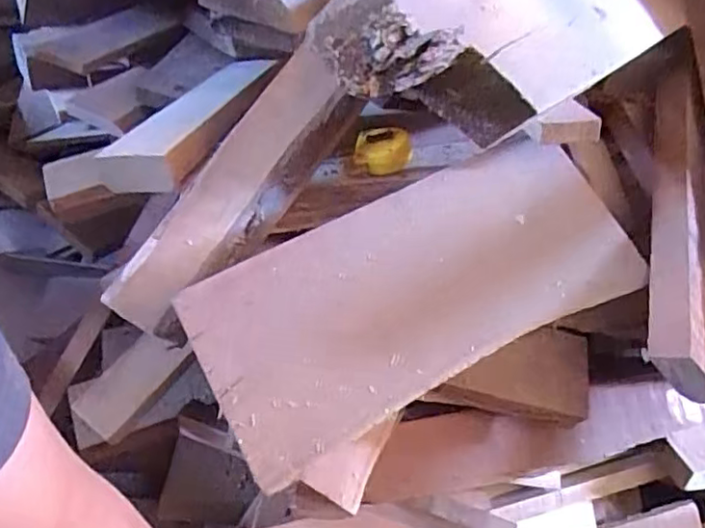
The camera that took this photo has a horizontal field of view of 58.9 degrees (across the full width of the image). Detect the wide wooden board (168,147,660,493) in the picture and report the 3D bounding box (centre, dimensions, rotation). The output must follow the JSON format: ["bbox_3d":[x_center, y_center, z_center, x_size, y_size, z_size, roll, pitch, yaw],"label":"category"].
[{"bbox_3d":[0.074,0.024,0.690,0.490,0.018,0.224,-25,75,-16],"label":"wide wooden board"}]

